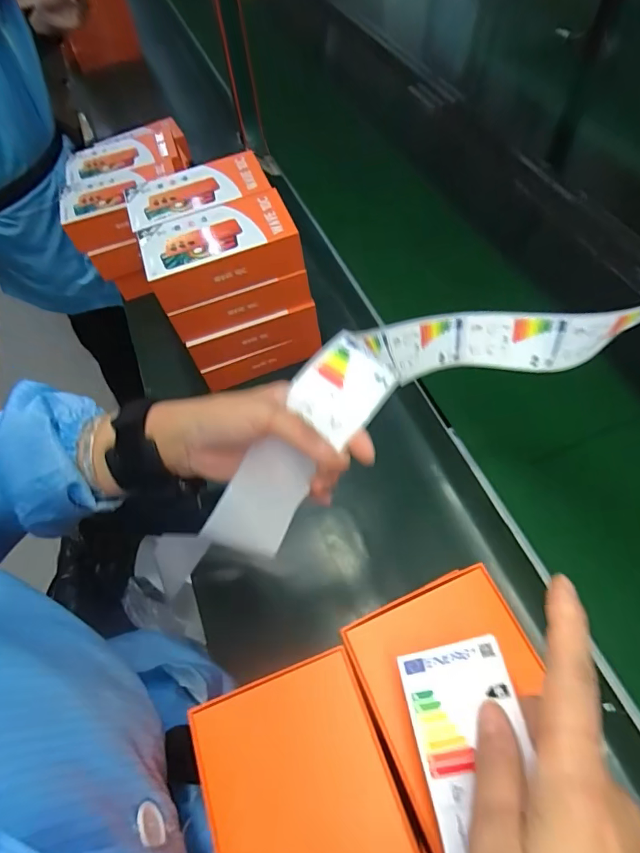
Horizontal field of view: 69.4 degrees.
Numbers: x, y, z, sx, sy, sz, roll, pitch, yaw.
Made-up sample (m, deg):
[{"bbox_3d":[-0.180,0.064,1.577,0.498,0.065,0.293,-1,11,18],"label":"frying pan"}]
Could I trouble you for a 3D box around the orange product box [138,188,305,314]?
[{"bbox_3d":[-0.125,-0.223,0.584,0.188,0.061,0.094,-18,58,-7],"label":"orange product box"}]

